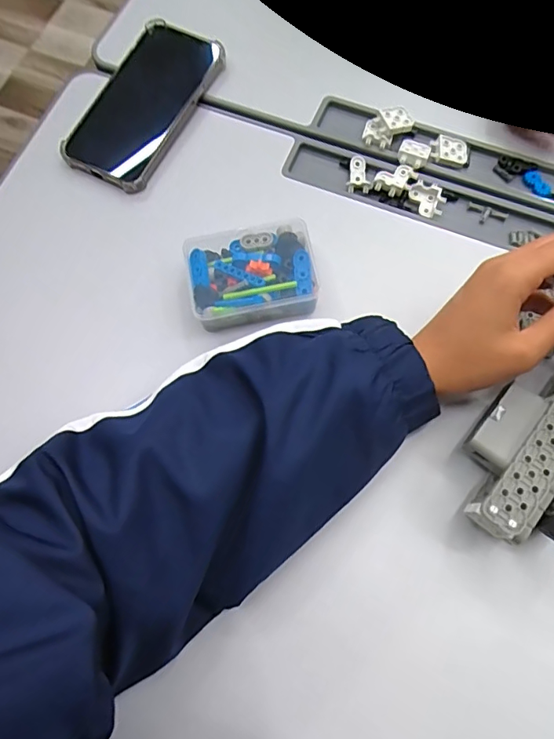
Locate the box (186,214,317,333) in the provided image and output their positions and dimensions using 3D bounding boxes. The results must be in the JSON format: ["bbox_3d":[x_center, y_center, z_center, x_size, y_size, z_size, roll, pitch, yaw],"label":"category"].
[{"bbox_3d":[-0.019,-0.072,0.372,0.094,0.030,0.074,-11,73,-3],"label":"box"}]

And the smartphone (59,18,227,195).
[{"bbox_3d":[-0.118,-0.241,0.432,0.083,0.017,0.169,29,76,9],"label":"smartphone"}]

